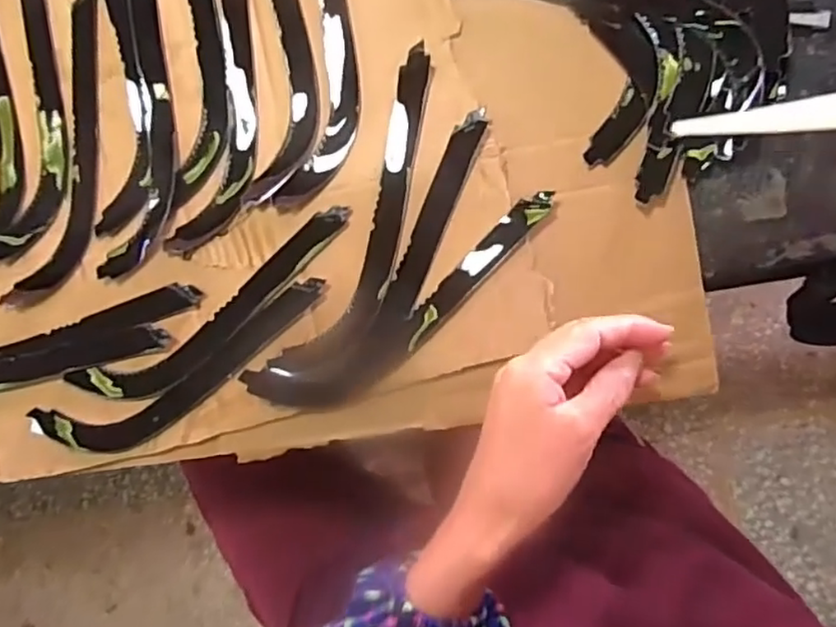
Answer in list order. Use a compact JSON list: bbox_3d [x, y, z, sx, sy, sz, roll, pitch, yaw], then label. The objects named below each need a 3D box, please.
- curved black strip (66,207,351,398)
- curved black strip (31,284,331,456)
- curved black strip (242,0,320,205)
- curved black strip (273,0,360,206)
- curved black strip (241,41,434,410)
[{"bbox_3d":[-0.129,0.002,0.409,0.212,0.013,0.039,-33,84,6],"label":"curved black strip"},{"bbox_3d":[-0.146,0.041,0.405,0.204,0.012,0.044,-26,84,7],"label":"curved black strip"},{"bbox_3d":[-0.087,-0.177,0.398,0.046,0.009,0.209,-3,88,9],"label":"curved black strip"},{"bbox_3d":[-0.058,-0.173,0.393,0.048,0.009,0.208,4,89,9],"label":"curved black strip"},{"bbox_3d":[-0.033,-0.045,0.395,0.066,0.018,0.228,23,92,9],"label":"curved black strip"}]

